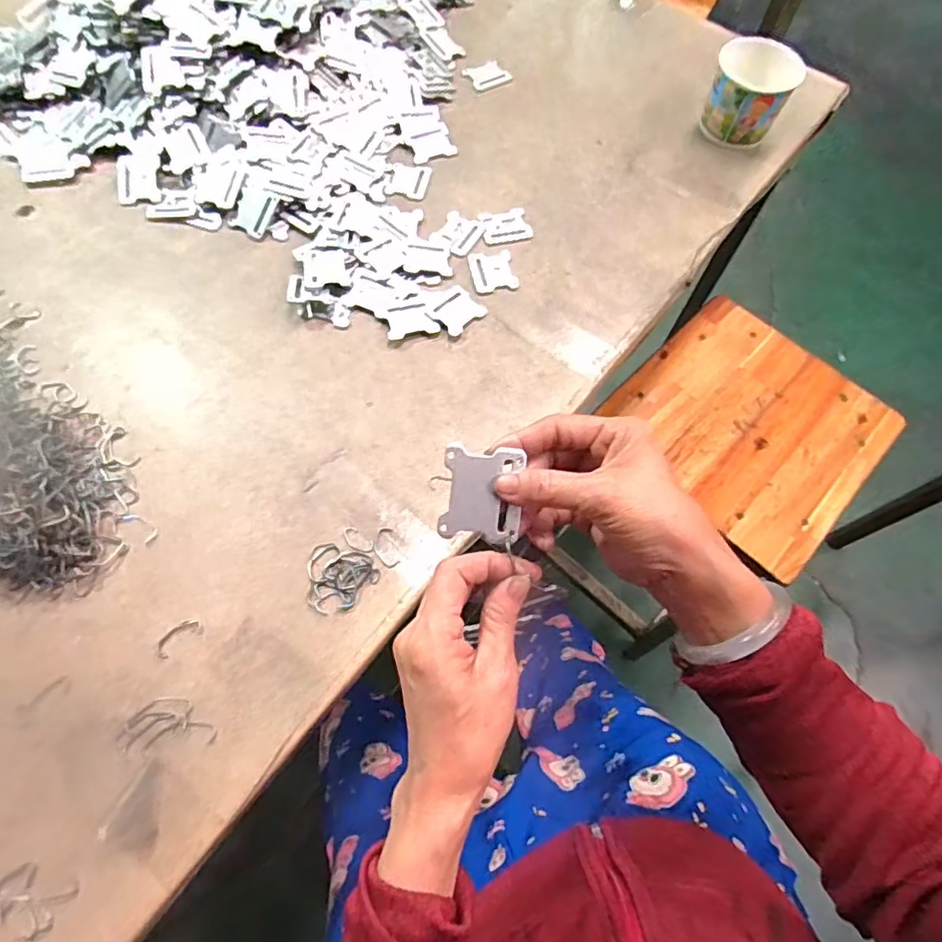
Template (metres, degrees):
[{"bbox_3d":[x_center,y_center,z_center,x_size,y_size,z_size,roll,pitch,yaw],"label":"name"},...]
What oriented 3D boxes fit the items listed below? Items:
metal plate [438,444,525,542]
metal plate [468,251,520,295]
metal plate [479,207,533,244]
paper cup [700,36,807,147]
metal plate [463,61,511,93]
[{"bbox_3d":[0.006,0.013,0.309,0.043,0.004,0.049,6,91,-6],"label":"metal plate"},{"bbox_3d":[0.022,-0.205,0.589,0.044,0.004,0.050,-10,67,-7],"label":"metal plate"},{"bbox_3d":[0.037,-0.265,0.621,0.051,0.004,0.045,-12,67,-8],"label":"metal plate"},{"bbox_3d":[0.316,-0.431,0.658,0.090,0.080,0.091,1,66,-2],"label":"paper cup"},{"bbox_3d":[0.021,-0.498,0.723,0.051,0.004,0.041,-26,70,-13],"label":"metal plate"}]

